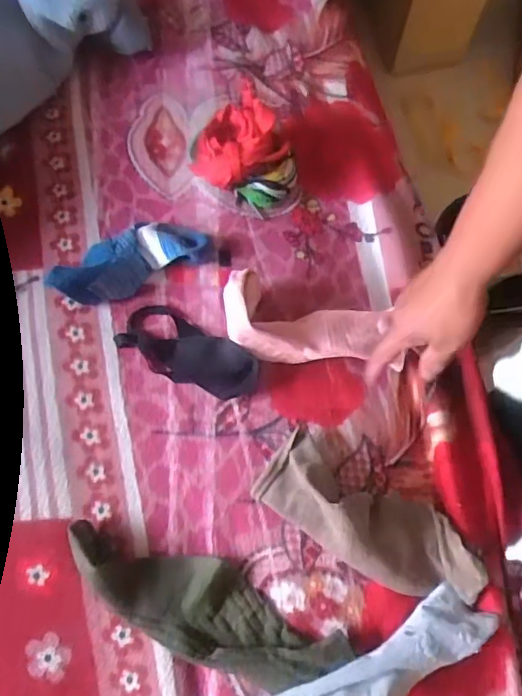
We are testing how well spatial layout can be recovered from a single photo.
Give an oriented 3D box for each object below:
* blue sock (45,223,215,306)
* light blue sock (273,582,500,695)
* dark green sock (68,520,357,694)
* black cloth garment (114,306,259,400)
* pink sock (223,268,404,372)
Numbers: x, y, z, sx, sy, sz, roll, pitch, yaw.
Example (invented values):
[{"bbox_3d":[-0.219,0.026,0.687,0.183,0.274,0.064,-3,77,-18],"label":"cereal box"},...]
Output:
[{"bbox_3d":[-0.131,-0.096,0.575,0.169,0.049,0.070,-16,67,-12],"label":"blue sock"},{"bbox_3d":[0.087,0.272,0.461,0.245,0.045,0.051,-24,69,-15],"label":"light blue sock"},{"bbox_3d":[-0.051,0.221,0.478,0.257,0.032,0.078,25,65,7],"label":"dark green sock"},{"bbox_3d":[-0.073,0.003,0.555,0.144,0.030,0.060,29,73,11],"label":"black cloth garment"},{"bbox_3d":[0.049,-0.025,0.551,0.175,0.035,0.081,9,70,-15],"label":"pink sock"}]

